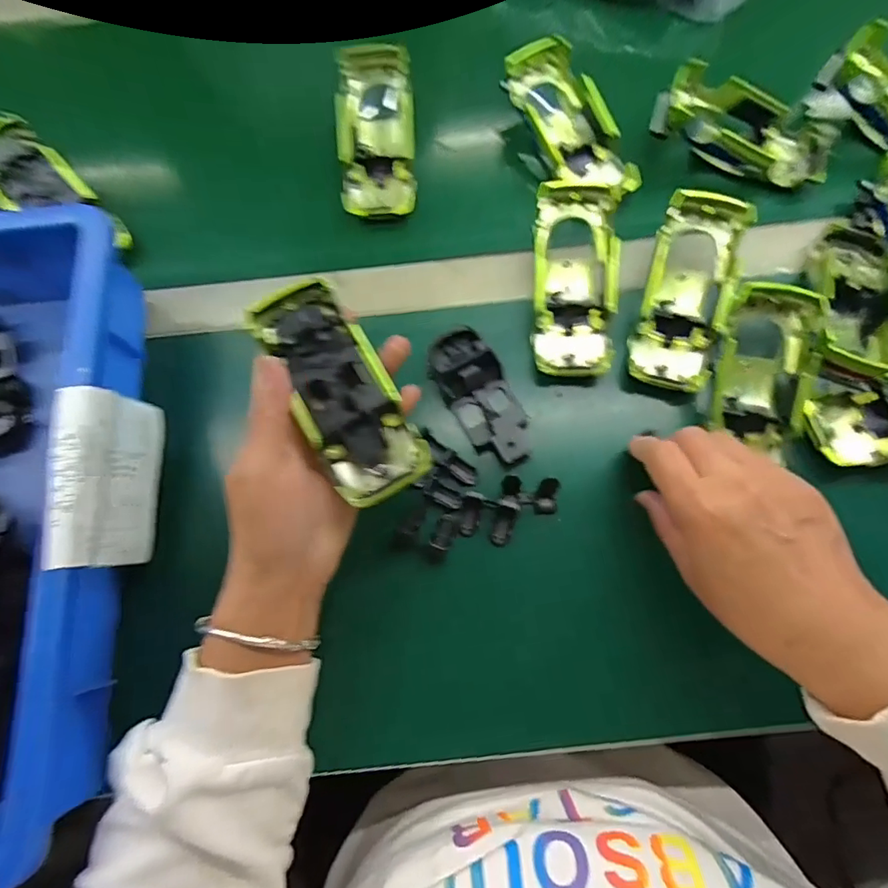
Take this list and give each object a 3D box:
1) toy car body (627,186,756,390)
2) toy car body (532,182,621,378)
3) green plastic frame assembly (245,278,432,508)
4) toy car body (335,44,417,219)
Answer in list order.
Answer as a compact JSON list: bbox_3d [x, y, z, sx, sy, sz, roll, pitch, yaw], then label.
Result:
[{"bbox_3d":[0.169,-0.106,0.360,0.058,0.036,0.132,14,93,5],"label":"toy car body"},{"bbox_3d":[0.092,-0.115,0.367,0.054,0.039,0.134,0,89,1],"label":"toy car body"},{"bbox_3d":[-0.059,-0.031,0.292,0.053,0.026,0.131,-30,81,-7],"label":"green plastic frame assembly"},{"bbox_3d":[-0.054,-0.253,0.416,0.060,0.031,0.147,-3,74,1],"label":"toy car body"}]

